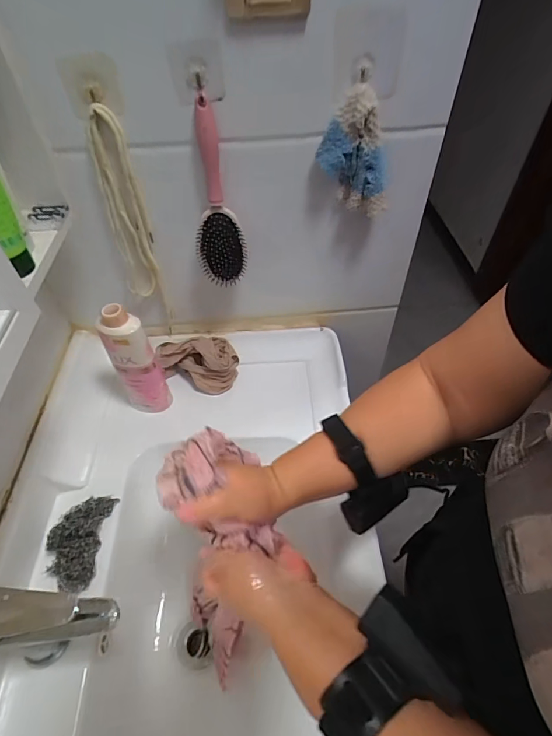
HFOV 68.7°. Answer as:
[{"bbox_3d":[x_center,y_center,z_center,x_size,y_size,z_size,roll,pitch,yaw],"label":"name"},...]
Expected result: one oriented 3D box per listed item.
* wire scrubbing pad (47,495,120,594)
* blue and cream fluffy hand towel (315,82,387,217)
[{"bbox_3d":[-0.253,0.217,0.518,0.060,0.027,0.117,5,50,6],"label":"wire scrubbing pad"},{"bbox_3d":[0.100,-0.269,0.514,0.093,0.138,0.038,4,49,5],"label":"blue and cream fluffy hand towel"}]

